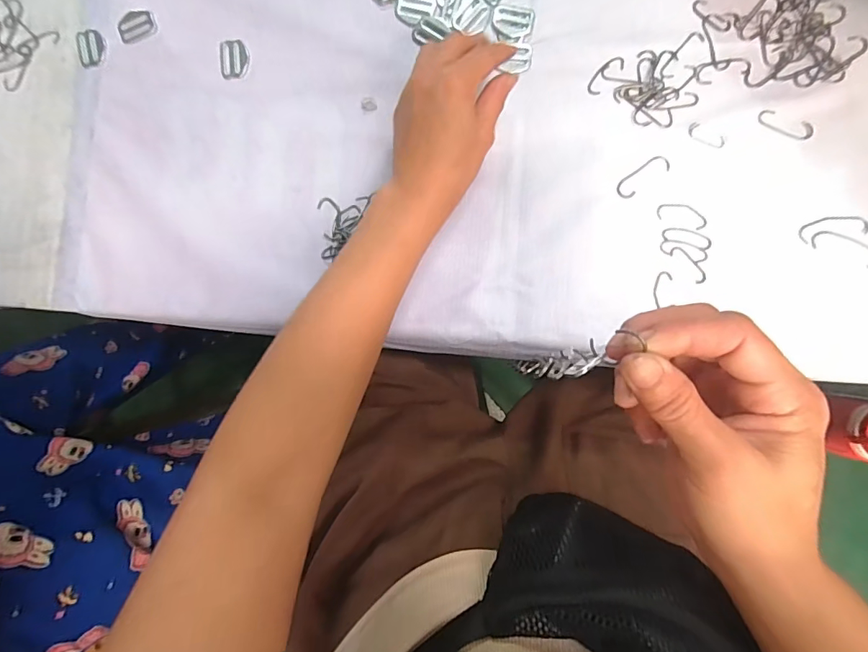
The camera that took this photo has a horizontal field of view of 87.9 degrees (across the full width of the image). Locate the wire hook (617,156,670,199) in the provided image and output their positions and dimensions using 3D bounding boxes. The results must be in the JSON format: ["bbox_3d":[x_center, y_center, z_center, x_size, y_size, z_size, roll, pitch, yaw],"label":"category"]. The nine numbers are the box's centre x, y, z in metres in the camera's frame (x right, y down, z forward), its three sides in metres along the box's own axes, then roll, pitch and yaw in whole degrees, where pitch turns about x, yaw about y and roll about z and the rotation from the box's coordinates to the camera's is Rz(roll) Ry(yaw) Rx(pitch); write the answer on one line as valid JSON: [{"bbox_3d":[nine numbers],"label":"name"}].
[{"bbox_3d":[0.164,-0.117,0.352,0.045,0.004,0.016,-36,86,3],"label":"wire hook"}]

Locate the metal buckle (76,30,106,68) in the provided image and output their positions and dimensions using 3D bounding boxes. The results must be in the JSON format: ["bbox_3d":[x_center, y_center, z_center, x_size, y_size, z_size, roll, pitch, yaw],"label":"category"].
[{"bbox_3d":[-0.294,-0.238,0.384,0.023,0.004,0.031,-6,88,4],"label":"metal buckle"}]

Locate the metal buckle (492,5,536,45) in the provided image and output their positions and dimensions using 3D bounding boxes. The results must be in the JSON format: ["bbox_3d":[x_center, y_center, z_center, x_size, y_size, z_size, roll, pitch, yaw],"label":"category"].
[{"bbox_3d":[0.064,-0.245,0.361,0.032,0.004,0.028,4,89,4],"label":"metal buckle"}]

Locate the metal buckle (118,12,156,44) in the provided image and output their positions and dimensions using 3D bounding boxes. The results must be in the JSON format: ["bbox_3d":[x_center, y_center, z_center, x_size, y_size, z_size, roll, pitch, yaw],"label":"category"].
[{"bbox_3d":[-0.255,-0.257,0.384,0.031,0.004,0.026,-20,87,4],"label":"metal buckle"}]

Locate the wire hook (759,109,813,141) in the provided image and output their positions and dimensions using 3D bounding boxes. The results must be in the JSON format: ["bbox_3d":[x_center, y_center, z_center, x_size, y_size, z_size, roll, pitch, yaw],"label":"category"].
[{"bbox_3d":[0.269,-0.154,0.343,0.041,0.004,0.014,21,90,5],"label":"wire hook"}]

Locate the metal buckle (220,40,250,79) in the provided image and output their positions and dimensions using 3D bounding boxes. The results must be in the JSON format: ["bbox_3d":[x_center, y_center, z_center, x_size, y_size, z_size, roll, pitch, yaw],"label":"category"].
[{"bbox_3d":[-0.169,-0.226,0.379,0.024,0.004,0.032,-4,88,4],"label":"metal buckle"}]

